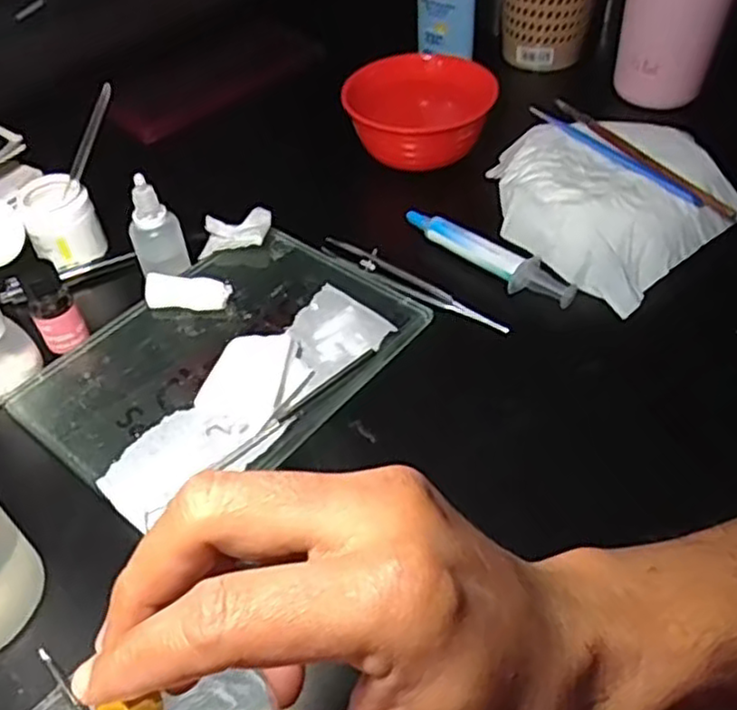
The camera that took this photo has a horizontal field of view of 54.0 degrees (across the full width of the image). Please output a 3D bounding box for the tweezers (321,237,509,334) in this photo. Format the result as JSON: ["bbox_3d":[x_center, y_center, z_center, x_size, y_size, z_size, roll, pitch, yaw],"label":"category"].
[{"bbox_3d":[0.026,-0.044,0.448,0.135,0.011,0.014,28,54,25],"label":"tweezers"}]

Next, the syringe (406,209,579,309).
[{"bbox_3d":[0.074,-0.065,0.456,0.126,0.011,0.025,33,56,28],"label":"syringe"}]

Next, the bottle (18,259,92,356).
[{"bbox_3d":[-0.179,-0.029,0.411,0.025,0.048,0.022,-22,51,-18],"label":"bottle"}]

